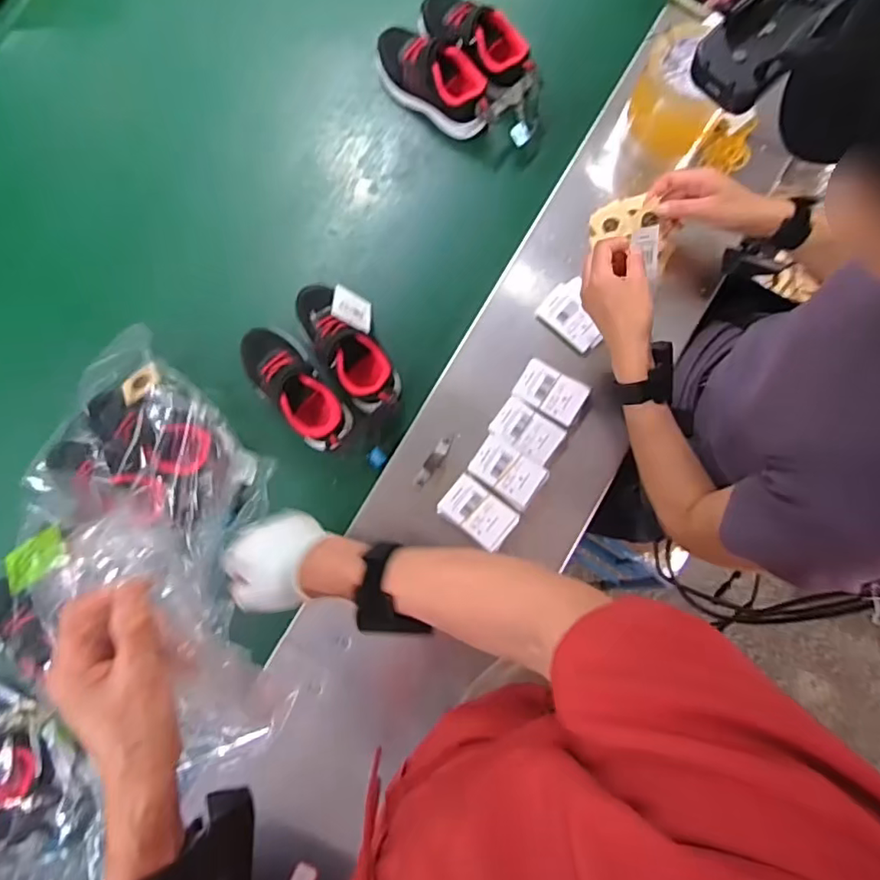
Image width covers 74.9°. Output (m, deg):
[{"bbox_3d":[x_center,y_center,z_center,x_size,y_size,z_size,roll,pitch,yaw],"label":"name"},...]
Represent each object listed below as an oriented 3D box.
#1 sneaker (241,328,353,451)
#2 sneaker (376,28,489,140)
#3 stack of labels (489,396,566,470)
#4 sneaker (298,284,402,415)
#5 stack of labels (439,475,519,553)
[{"bbox_3d":[-0.179,-0.067,0.707,0.066,0.069,0.179,-39,83,-4],"label":"sneaker"},{"bbox_3d":[-0.006,-0.473,0.753,0.177,0.079,0.068,35,84,6],"label":"sneaker"},{"bbox_3d":[0.108,-0.009,0.698,0.085,0.008,0.055,34,84,6],"label":"stack of labels"},{"bbox_3d":[-0.117,-0.115,0.710,0.070,0.061,0.176,-37,83,-4],"label":"sneaker"},{"bbox_3d":[0.047,0.087,0.686,0.085,0.011,0.054,37,84,6],"label":"stack of labels"}]

